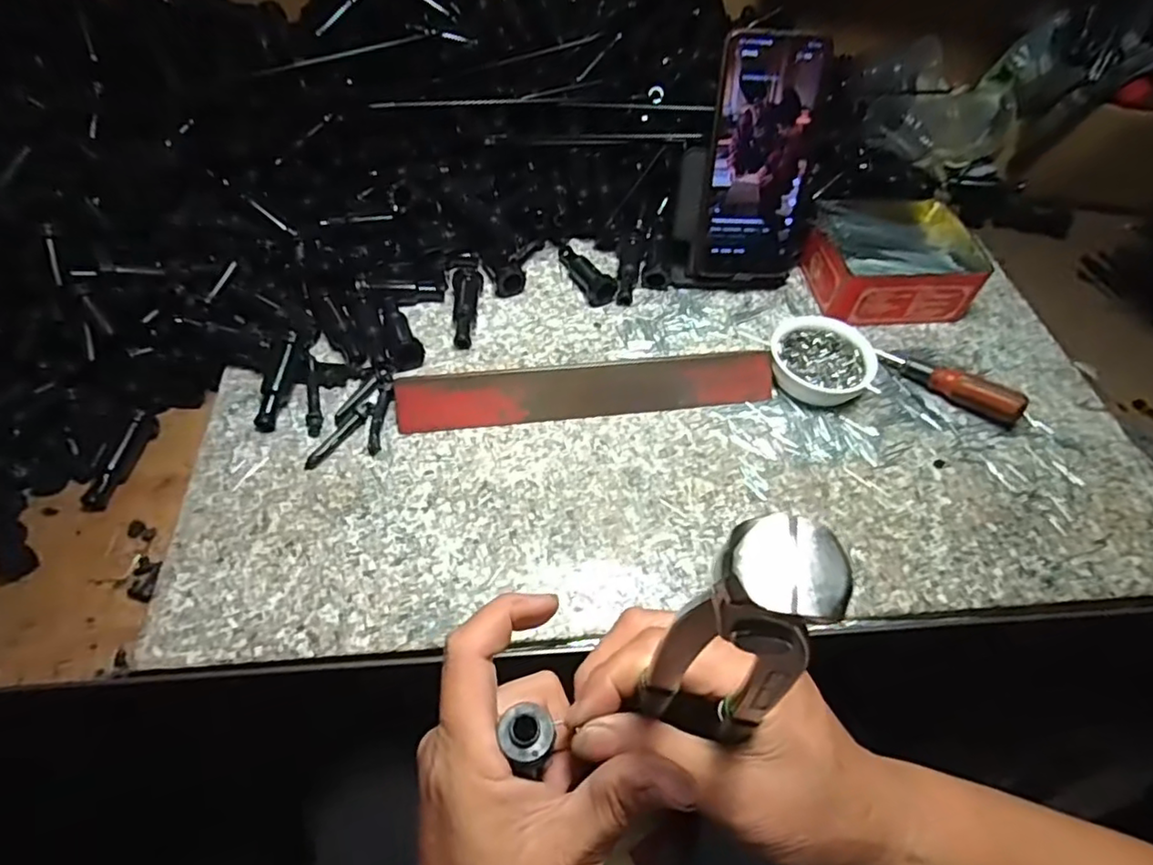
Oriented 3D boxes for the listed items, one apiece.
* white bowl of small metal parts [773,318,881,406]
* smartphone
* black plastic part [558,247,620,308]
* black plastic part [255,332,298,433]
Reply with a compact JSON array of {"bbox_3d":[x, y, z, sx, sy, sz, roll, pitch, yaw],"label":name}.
[{"bbox_3d":[0.175,-0.050,0.453,0.070,0.028,0.065,2,52,-3],"label":"white bowl of small metal parts"},{"bbox_3d":[0.141,-0.200,0.471,0.093,0.169,0.012,-2,29,-4],"label":"smartphone"},{"bbox_3d":[0.005,-0.131,0.510,0.018,0.021,0.074,-26,59,-22],"label":"black plastic part"},{"bbox_3d":[-0.199,-0.035,0.417,0.010,0.013,0.069,6,68,1],"label":"black plastic part"}]

